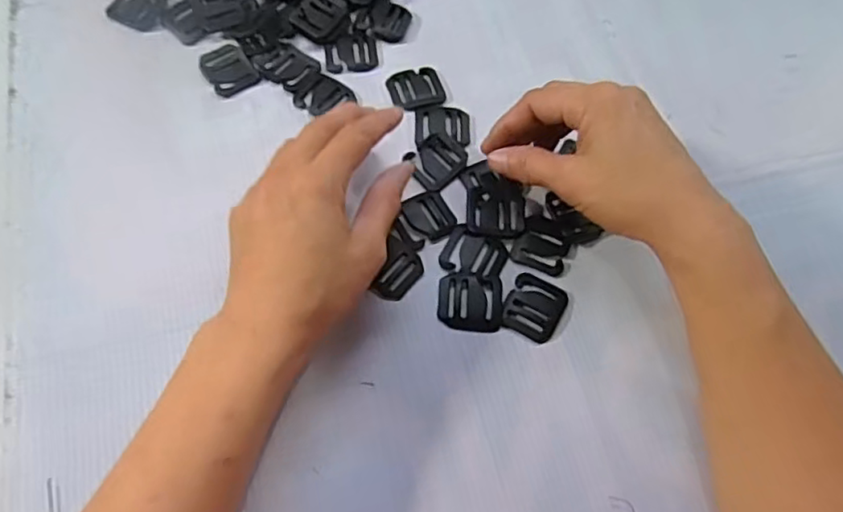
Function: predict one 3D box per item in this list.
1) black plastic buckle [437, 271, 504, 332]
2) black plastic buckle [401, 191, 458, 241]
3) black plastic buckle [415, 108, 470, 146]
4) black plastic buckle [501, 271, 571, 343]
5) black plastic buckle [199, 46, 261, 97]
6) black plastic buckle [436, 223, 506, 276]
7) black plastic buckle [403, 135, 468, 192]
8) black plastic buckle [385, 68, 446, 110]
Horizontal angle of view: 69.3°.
[{"bbox_3d":[0.027,0.024,0.335,0.035,0.006,0.033,7,64,0],"label":"black plastic buckle"},{"bbox_3d":[0.005,-0.025,0.356,0.026,0.004,0.030,-27,69,-15],"label":"black plastic buckle"},{"bbox_3d":[0.014,-0.083,0.384,0.035,0.004,0.029,2,65,-3],"label":"black plastic buckle"},{"bbox_3d":[0.063,0.028,0.337,0.031,0.004,0.034,28,66,10],"label":"black plastic buckle"},{"bbox_3d":[-0.124,-0.120,0.393,0.029,0.004,0.036,-31,70,-17],"label":"black plastic buckle"},{"bbox_3d":[0.030,-0.002,0.348,0.035,0.004,0.029,23,65,7],"label":"black plastic buckle"},{"bbox_3d":[0.009,-0.059,0.372,0.034,0.004,0.029,-41,73,-20],"label":"black plastic buckle"},{"bbox_3d":[-0.003,-0.109,0.396,0.035,0.004,0.031,-14,66,-10],"label":"black plastic buckle"}]

